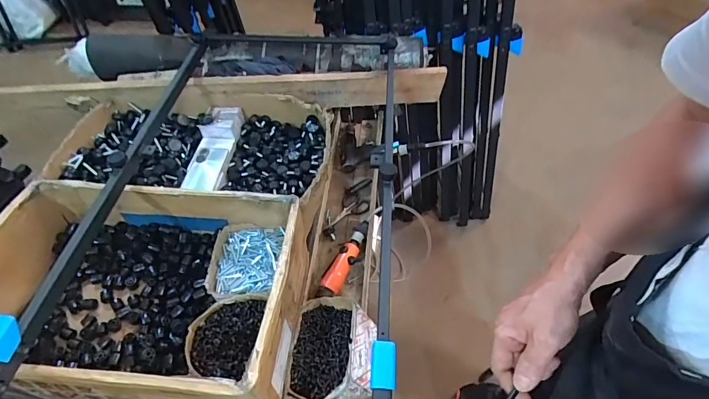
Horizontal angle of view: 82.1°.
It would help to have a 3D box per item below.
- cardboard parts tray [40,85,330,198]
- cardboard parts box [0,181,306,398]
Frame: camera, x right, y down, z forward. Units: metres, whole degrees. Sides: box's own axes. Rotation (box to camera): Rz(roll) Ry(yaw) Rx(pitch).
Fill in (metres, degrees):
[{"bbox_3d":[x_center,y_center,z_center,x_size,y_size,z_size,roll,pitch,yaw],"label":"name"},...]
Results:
[{"bbox_3d":[-0.364,-0.130,0.961,0.597,0.085,0.301,1,50,2],"label":"cardboard parts tray"},{"bbox_3d":[-0.369,0.155,0.715,0.535,0.168,0.359,5,50,5],"label":"cardboard parts box"}]

